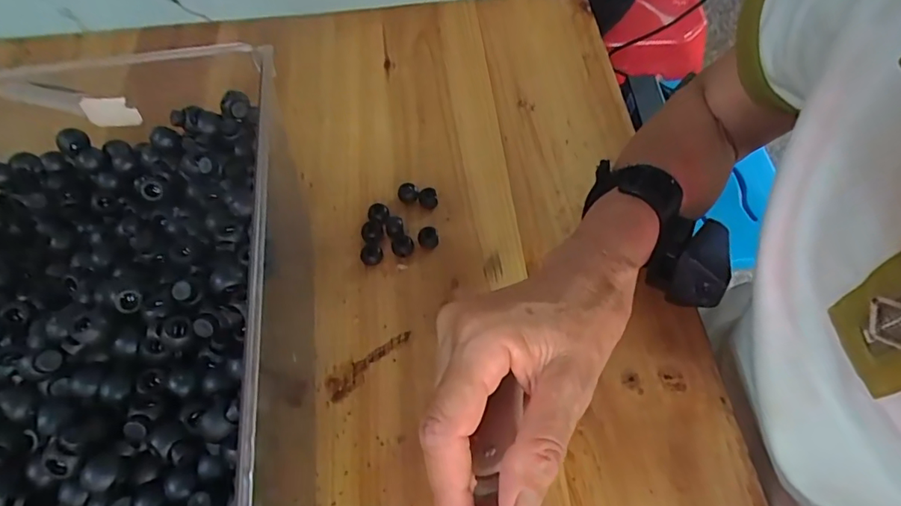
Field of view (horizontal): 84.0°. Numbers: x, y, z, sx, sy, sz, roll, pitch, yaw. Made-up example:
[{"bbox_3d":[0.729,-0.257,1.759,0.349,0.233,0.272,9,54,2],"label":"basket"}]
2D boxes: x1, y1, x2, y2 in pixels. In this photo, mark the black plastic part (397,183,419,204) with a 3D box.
[{"bbox_3d":[-0.032,-0.045,0.383,0.016,0.009,0.015,0,60,1],"label":"black plastic part"}]

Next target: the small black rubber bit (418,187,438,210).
[{"bbox_3d":[-0.017,-0.042,0.382,0.014,0.010,0.014,0,60,1],"label":"small black rubber bit"}]

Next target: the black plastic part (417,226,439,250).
[{"bbox_3d":[-0.016,-0.011,0.364,0.014,0.008,0.015,0,60,1],"label":"black plastic part"}]

